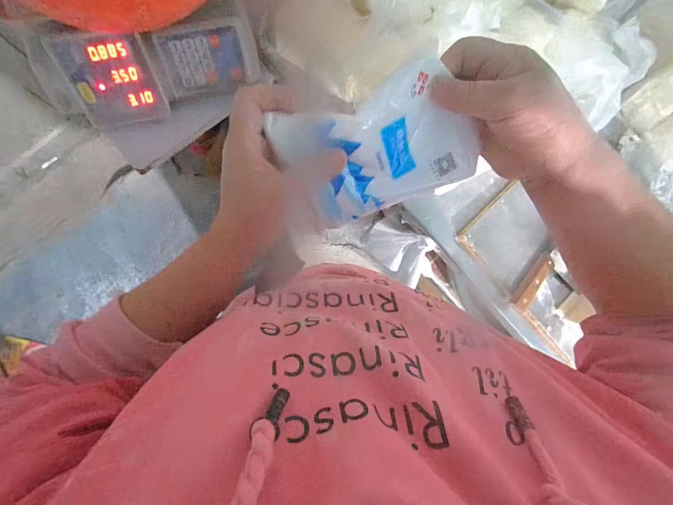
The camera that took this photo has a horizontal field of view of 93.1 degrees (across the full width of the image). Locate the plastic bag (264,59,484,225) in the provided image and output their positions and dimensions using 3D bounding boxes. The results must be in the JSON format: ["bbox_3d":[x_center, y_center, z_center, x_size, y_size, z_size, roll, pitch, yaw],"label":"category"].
[{"bbox_3d":[0.035,-0.082,0.251,0.146,0.028,0.098,-25,132,1],"label":"plastic bag"}]

